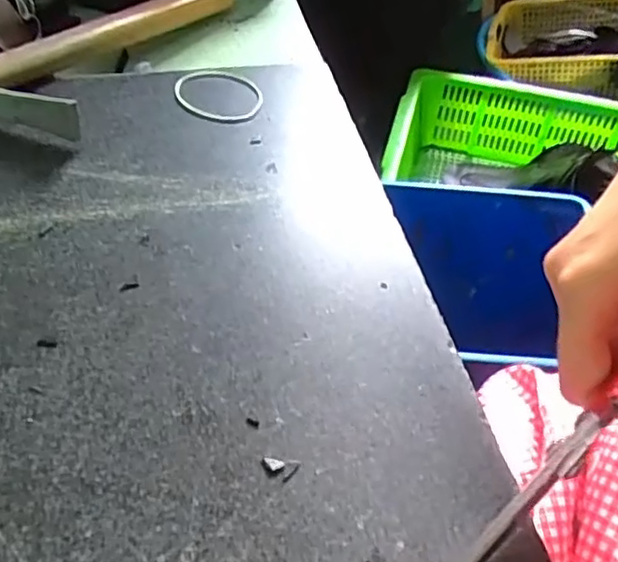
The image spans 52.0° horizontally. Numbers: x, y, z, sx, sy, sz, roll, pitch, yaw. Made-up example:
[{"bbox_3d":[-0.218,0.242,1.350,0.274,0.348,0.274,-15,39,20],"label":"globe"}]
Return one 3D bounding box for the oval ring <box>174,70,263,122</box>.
[{"bbox_3d":[-0.054,-0.112,0.380,0.054,0.006,0.047,35,54,23],"label":"oval ring"}]

